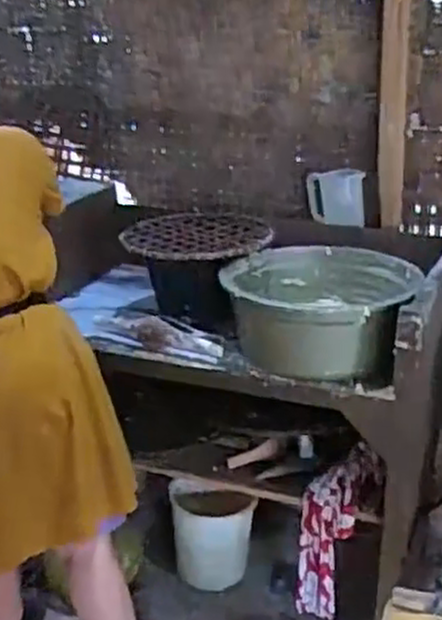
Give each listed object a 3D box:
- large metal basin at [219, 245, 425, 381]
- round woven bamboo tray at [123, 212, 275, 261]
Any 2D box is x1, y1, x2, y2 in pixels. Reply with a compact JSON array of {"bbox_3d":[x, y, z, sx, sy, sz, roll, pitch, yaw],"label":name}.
[{"bbox_3d":[0.211,-0.012,1.659,0.388,0.162,0.387,-1,22,1],"label":"large metal basin"},{"bbox_3d":[-0.067,-0.179,1.786,0.329,0.022,0.353,-1,22,1],"label":"round woven bamboo tray"}]

